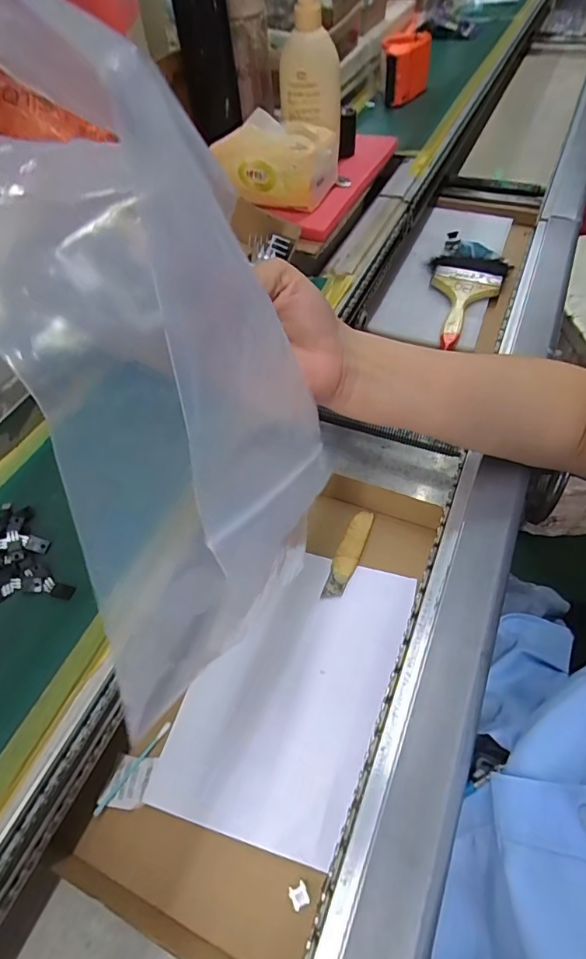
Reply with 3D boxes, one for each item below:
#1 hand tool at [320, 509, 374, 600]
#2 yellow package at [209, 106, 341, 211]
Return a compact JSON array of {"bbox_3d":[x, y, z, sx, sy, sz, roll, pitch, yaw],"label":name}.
[{"bbox_3d":[0.054,0.069,0.453,0.022,0.008,0.095,19,57,16],"label":"hand tool"},{"bbox_3d":[-0.021,-0.381,0.569,0.128,0.075,0.069,19,57,16],"label":"yellow package"}]

